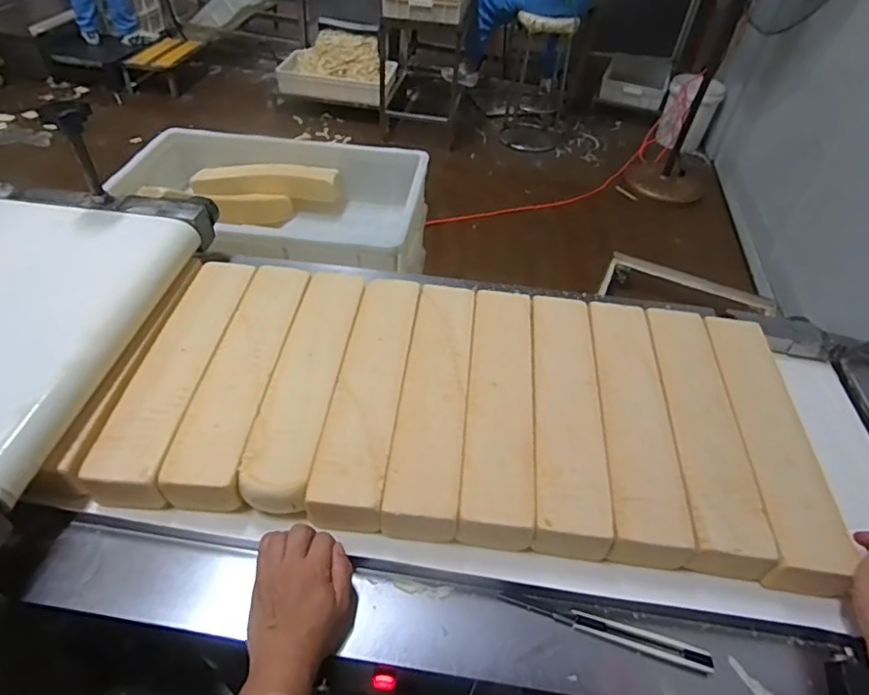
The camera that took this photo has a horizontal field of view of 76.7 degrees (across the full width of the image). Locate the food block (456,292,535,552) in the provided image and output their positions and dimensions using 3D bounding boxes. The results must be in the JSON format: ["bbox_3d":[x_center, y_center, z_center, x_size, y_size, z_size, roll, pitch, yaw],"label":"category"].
[{"bbox_3d":[0.080,0.063,0.674,0.079,0.045,0.363,7,45,1],"label":"food block"}]

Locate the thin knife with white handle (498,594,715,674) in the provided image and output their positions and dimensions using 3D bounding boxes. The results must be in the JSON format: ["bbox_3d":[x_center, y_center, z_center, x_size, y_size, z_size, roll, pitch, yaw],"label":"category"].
[{"bbox_3d":[0.161,0.265,0.517,0.191,0.005,0.022,14,46,8],"label":"thin knife with white handle"}]

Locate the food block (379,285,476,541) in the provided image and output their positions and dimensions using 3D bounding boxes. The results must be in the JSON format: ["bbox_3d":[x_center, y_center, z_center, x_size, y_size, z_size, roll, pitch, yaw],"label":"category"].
[{"bbox_3d":[0.002,0.056,0.671,0.078,0.044,0.362,7,45,1],"label":"food block"}]

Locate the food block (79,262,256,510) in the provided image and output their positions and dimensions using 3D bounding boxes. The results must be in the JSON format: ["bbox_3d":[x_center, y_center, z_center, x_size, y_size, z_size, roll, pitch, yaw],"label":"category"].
[{"bbox_3d":[-0.308,0.021,0.679,0.076,0.051,0.356,5,45,-1],"label":"food block"}]

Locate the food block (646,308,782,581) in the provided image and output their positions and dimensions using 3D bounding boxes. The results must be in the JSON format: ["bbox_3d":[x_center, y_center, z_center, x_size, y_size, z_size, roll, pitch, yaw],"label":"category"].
[{"bbox_3d":[0.318,0.090,0.671,0.081,0.043,0.364,9,45,3],"label":"food block"}]

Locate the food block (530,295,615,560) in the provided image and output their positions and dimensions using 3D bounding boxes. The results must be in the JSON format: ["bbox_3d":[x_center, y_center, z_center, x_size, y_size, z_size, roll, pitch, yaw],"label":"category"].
[{"bbox_3d":[0.158,0.076,0.675,0.080,0.056,0.363,8,45,2],"label":"food block"}]

